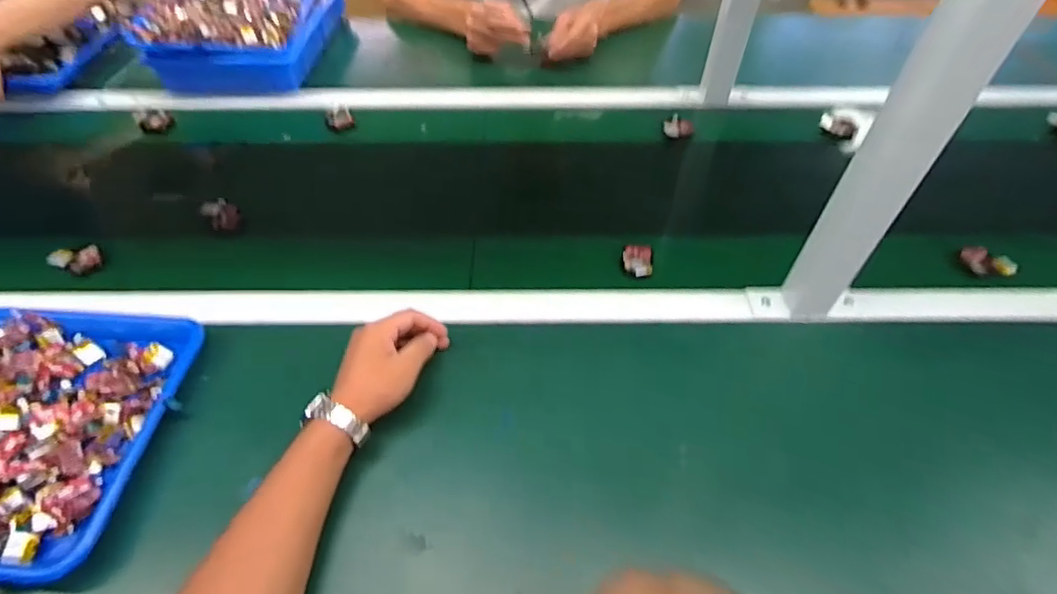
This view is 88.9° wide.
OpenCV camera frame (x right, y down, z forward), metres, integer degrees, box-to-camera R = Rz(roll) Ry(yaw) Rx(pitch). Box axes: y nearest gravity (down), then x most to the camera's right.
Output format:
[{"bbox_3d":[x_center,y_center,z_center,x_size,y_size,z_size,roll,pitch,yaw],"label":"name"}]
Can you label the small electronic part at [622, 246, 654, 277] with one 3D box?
[{"bbox_3d":[0.132,-0.045,0.651,0.035,0.010,0.053,6,50,4],"label":"small electronic part"}]

